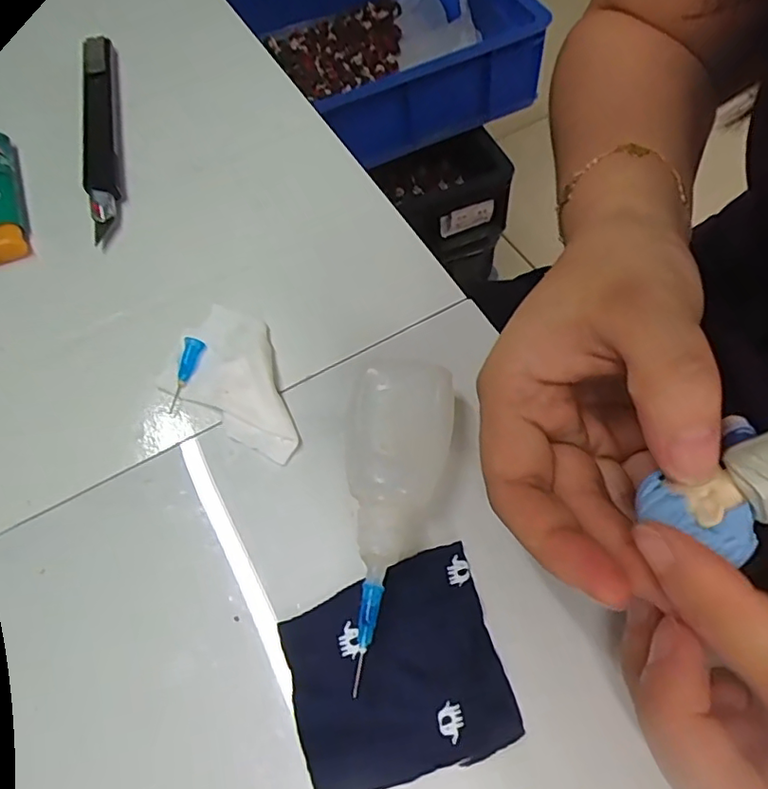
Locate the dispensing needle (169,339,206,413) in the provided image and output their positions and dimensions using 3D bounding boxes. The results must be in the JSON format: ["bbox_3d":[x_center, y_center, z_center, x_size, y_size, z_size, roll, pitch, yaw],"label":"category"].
[{"bbox_3d":[-0.076,-0.007,0.216,0.006,0.004,0.029,14,79,10],"label":"dispensing needle"}]

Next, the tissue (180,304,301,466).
[{"bbox_3d":[-0.057,-0.004,0.215,0.034,0.008,0.068,-18,63,-6],"label":"tissue"}]

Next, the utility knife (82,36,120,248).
[{"bbox_3d":[-0.141,-0.131,0.284,0.014,0.015,0.140,-14,63,-5],"label":"utility knife"}]

